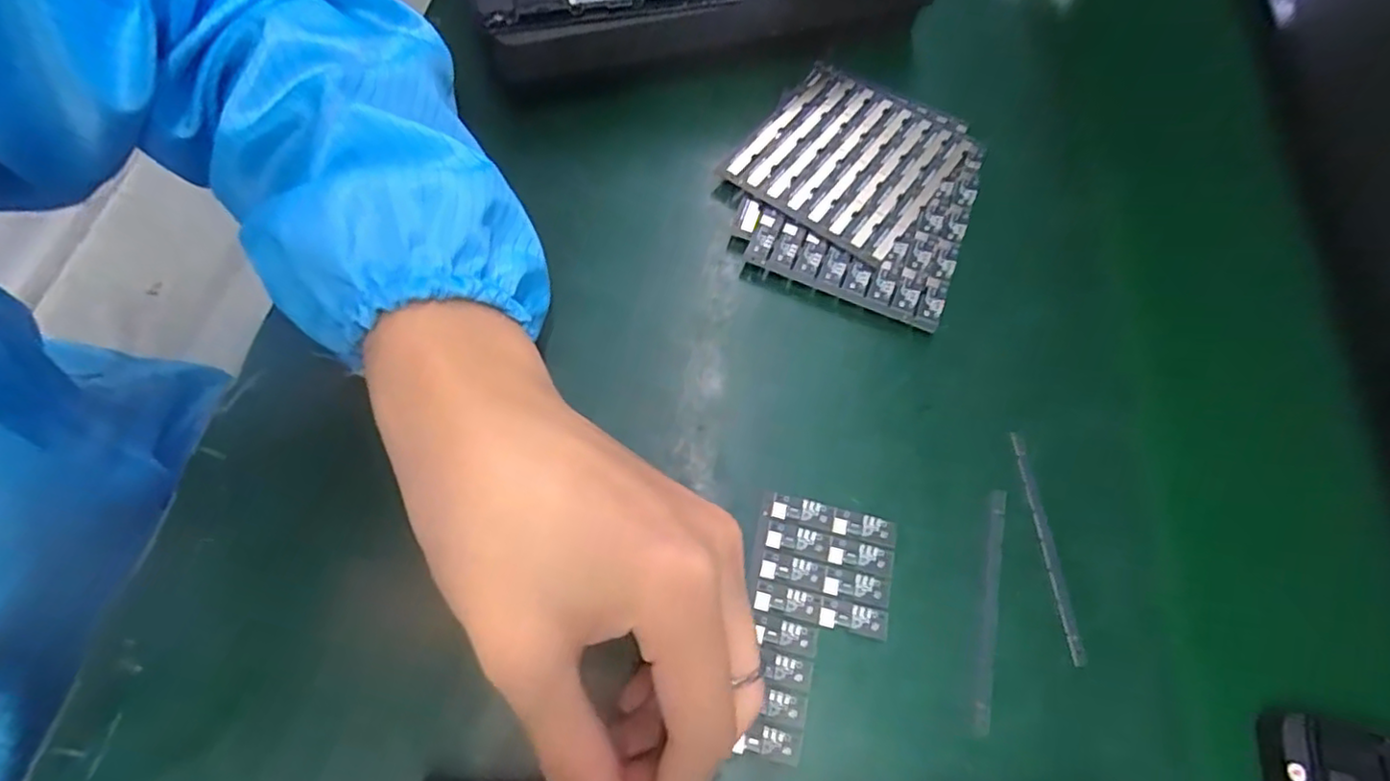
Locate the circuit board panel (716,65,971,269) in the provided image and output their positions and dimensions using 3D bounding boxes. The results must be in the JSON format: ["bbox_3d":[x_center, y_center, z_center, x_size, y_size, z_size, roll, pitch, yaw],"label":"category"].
[{"bbox_3d":[0.078,-0.122,0.343,0.098,0.005,0.102,35,68,12],"label":"circuit board panel"}]

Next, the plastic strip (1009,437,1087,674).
[{"bbox_3d":[0.145,0.062,0.271,0.006,0.004,0.093,-1,65,-4],"label":"plastic strip"}]

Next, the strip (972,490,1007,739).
[{"bbox_3d":[0.116,0.084,0.259,0.007,0.004,0.094,16,65,4],"label":"strip"}]

